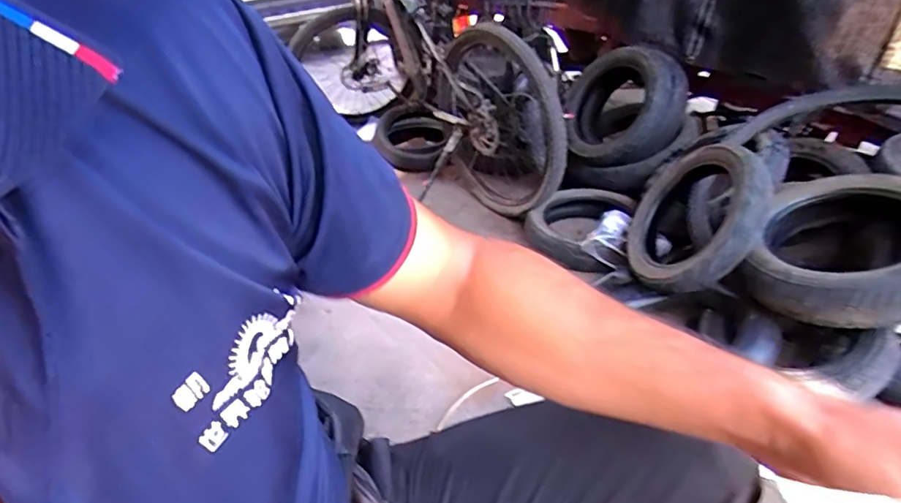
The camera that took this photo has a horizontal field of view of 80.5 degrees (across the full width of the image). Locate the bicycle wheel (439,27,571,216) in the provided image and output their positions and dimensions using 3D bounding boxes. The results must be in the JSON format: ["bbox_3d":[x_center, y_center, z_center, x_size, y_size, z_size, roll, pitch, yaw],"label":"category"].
[{"bbox_3d":[0.145,-0.383,1.674,0.147,0.567,0.583,-20,36,-21],"label":"bicycle wheel"}]

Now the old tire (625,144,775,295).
[{"bbox_3d":[0.551,-0.094,1.214,0.117,0.348,0.384,16,46,-16],"label":"old tire"}]

